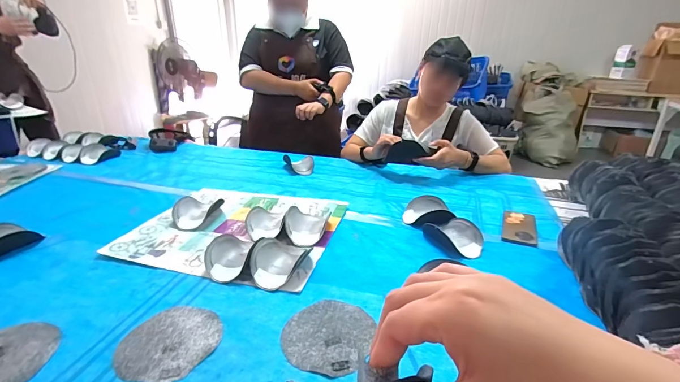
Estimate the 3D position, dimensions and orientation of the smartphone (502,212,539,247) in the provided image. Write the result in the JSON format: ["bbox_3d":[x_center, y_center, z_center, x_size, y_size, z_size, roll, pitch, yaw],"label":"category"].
[{"bbox_3d":[0.440,0.086,0.866,0.074,0.012,0.140,11,25,22],"label":"smartphone"}]

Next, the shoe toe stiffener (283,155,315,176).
[{"bbox_3d":[-0.145,-0.096,1.244,0.107,0.048,0.118,-1,23,-4],"label":"shoe toe stiffener"}]

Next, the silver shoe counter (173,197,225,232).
[{"bbox_3d":[-0.373,0.052,0.902,0.103,0.044,0.107,14,27,28],"label":"silver shoe counter"}]

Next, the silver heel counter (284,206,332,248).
[{"bbox_3d":[-0.077,0.078,0.835,0.096,0.051,0.127,4,24,8],"label":"silver heel counter"}]

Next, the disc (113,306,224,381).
[{"bbox_3d":[-0.263,0.231,0.547,0.140,0.005,0.142,1,23,0],"label":"disc"}]

